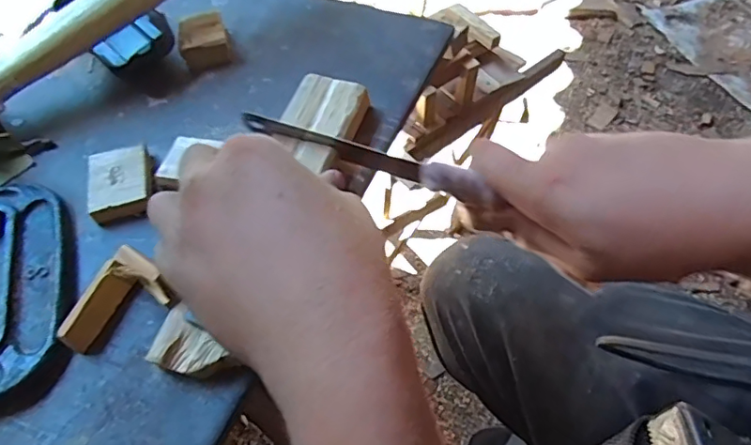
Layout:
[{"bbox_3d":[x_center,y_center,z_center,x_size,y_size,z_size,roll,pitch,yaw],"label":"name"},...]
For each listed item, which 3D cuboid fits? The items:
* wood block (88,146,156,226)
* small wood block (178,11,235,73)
[{"bbox_3d":[-0.149,-0.023,0.316,0.035,0.012,0.045,-15,56,-6],"label":"wood block"},{"bbox_3d":[-0.122,-0.130,0.381,0.033,0.017,0.042,-20,57,-10],"label":"small wood block"}]

